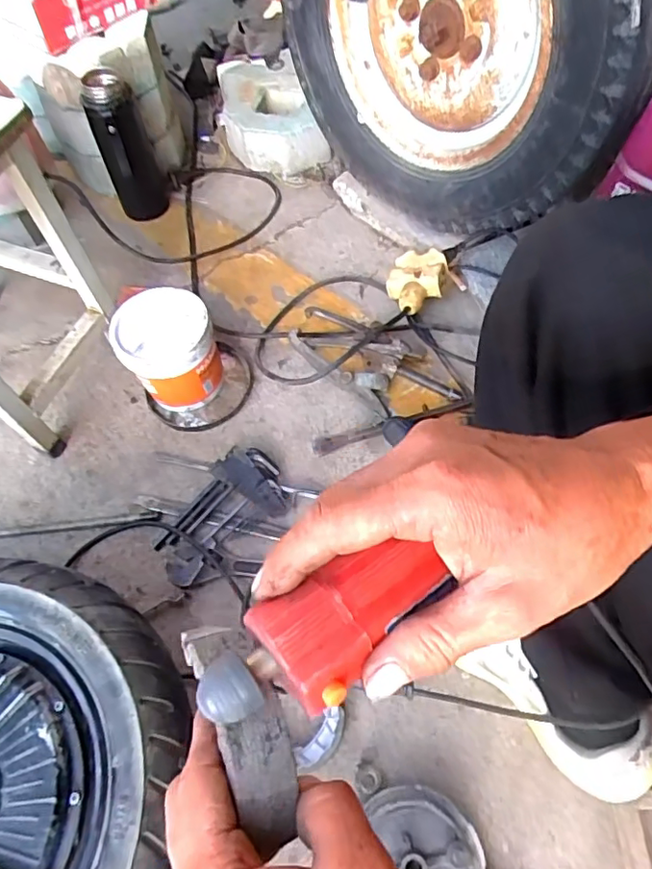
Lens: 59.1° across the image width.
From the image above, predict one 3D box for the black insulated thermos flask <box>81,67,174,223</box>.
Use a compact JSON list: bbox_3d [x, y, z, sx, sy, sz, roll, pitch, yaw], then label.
[{"bbox_3d":[-0.297,-0.431,0.879,0.088,0.208,0.075,-19,62,-9],"label":"black insulated thermos flask"}]

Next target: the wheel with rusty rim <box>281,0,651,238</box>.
[{"bbox_3d":[0.152,-0.505,0.709,0.498,0.476,0.140,26,63,16],"label":"wheel with rusty rim"}]

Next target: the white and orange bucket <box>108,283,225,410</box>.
[{"bbox_3d":[-0.204,-0.106,0.756,0.120,0.126,0.109,-14,61,-7],"label":"white and orange bucket"}]

